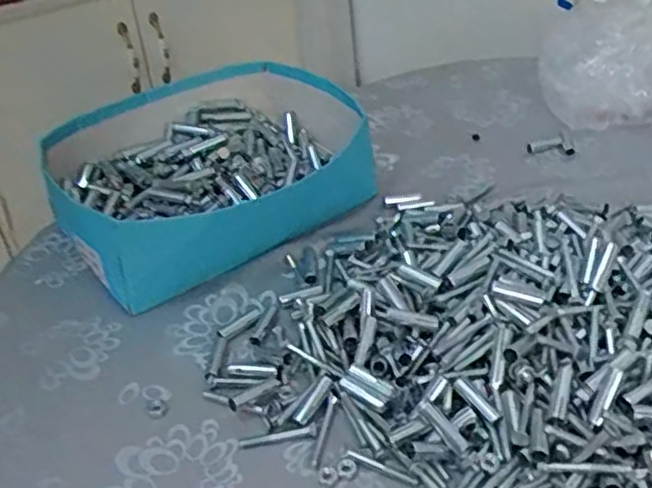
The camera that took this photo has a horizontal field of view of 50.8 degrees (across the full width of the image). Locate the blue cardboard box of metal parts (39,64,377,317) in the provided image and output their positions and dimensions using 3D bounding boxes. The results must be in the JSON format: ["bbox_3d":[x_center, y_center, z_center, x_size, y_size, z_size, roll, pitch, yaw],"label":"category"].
[{"bbox_3d":[-0.102,-0.080,0.688,0.308,0.091,0.240,-26,43,-25],"label":"blue cardboard box of metal parts"}]

